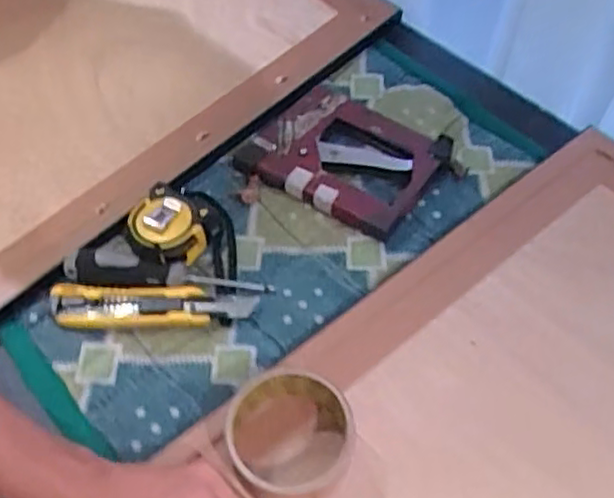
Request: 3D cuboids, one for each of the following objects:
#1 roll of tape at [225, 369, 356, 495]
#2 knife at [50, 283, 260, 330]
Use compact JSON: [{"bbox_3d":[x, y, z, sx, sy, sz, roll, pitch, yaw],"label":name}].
[{"bbox_3d":[-0.012,0.128,0.467,0.084,0.048,0.081,-1,55,1],"label":"roll of tape"},{"bbox_3d":[-0.125,0.047,0.555,0.163,0.013,0.034,0,58,1],"label":"knife"}]

